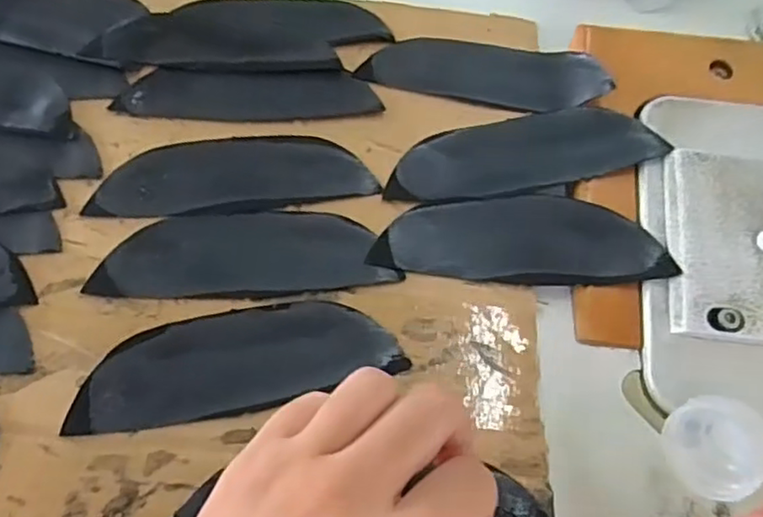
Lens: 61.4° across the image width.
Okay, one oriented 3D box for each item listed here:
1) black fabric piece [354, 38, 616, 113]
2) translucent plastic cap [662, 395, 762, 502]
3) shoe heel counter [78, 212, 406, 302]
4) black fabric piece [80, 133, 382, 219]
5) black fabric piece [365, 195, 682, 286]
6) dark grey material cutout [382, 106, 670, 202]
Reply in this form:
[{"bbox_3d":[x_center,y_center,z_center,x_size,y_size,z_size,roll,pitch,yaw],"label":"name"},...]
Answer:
[{"bbox_3d":[0.060,-0.113,0.376,0.137,0.016,0.047,13,58,8],"label":"black fabric piece"},{"bbox_3d":[0.142,0.080,0.274,0.032,0.028,0.040,-36,68,-20],"label":"translucent plastic cap"},{"bbox_3d":[-0.069,-0.003,0.324,0.141,0.004,0.046,-2,63,-4],"label":"shoe heel counter"},{"bbox_3d":[-0.079,-0.046,0.345,0.144,0.008,0.048,-7,61,-6],"label":"black fabric piece"},{"bbox_3d":[0.070,-0.011,0.332,0.143,0.008,0.051,1,61,-2],"label":"black fabric piece"},{"bbox_3d":[0.075,-0.060,0.351,0.143,0.015,0.045,-7,61,-6],"label":"dark grey material cutout"}]

